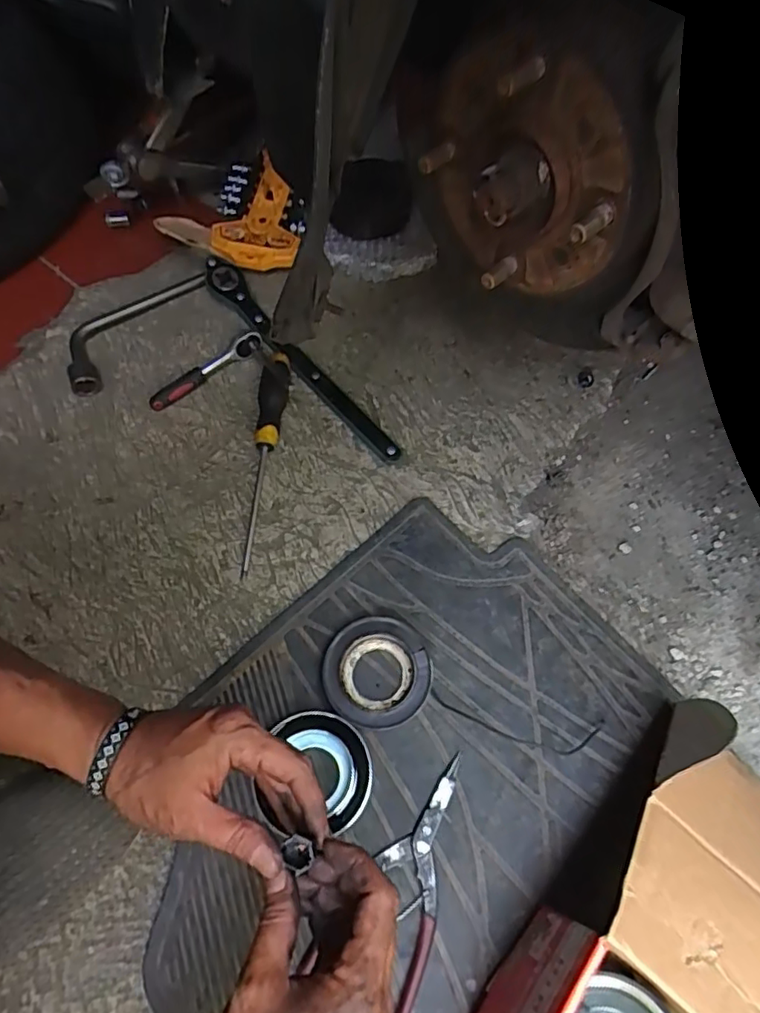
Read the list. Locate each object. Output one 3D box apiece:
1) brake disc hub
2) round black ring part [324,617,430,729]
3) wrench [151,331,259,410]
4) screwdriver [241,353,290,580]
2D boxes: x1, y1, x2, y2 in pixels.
[{"bbox_3d":[0.078,-0.190,0.333,0.038,0.144,0.129,-40,67,-18],"label":"brake disc hub"},{"bbox_3d":[-0.002,0.147,0.512,0.091,0.033,0.090,0,66,0],"label":"round black ring part"},{"bbox_3d":[-0.194,-0.152,0.646,0.139,0.028,0.020,-33,70,-14],"label":"wrench"},{"bbox_3d":[-0.116,-0.053,0.597,0.033,0.042,0.241,1,66,1],"label":"screwdriver"}]

